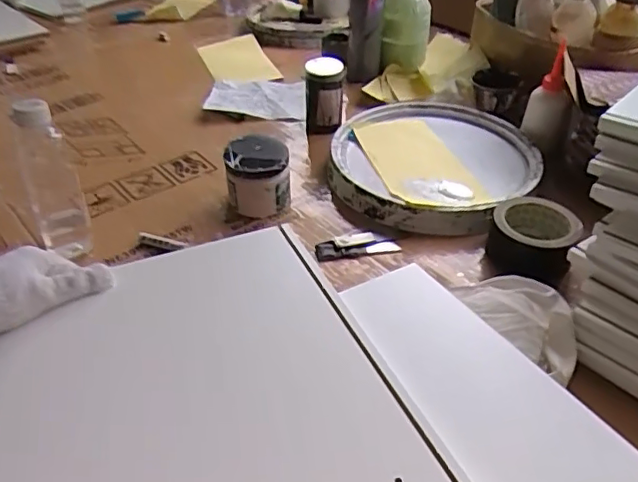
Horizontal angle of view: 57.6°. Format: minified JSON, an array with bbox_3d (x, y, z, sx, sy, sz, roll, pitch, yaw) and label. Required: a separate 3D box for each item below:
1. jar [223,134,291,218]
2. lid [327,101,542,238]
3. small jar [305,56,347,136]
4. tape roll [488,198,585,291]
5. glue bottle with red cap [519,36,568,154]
[{"bbox_3d":[-0.076,-0.078,0.730,0.078,0.086,0.066,-2,38,-2],"label":"jar"},{"bbox_3d":[0.158,-0.106,0.820,0.282,0.058,0.266,8,39,12],"label":"lid"},{"bbox_3d":[0.006,-0.213,0.846,0.058,0.095,0.052,4,38,6],"label":"small jar"},{"bbox_3d":[0.251,-0.001,0.683,0.092,0.064,0.096,0,38,0],"label":"tape roll"},{"bbox_3d":[0.314,-0.191,0.799,0.052,0.141,0.041,10,39,14],"label":"glue bottle with red cap"}]

